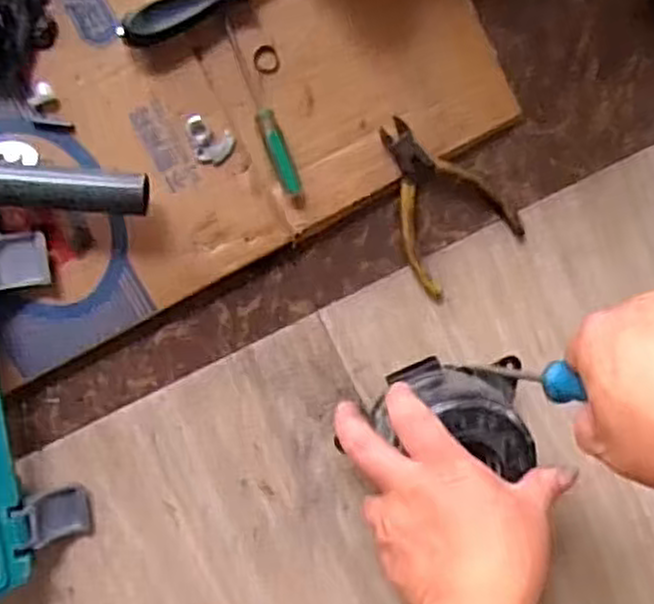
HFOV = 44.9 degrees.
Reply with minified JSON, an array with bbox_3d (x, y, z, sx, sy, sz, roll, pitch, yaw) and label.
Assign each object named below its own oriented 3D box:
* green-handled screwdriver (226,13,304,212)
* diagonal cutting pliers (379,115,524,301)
[{"bbox_3d":[-0.039,-0.115,0.489,0.013,0.009,0.120,-22,98,-2],"label":"green-handled screwdriver"},{"bbox_3d":[0.068,-0.064,0.517,0.075,0.018,0.111,-43,98,1],"label":"diagonal cutting pliers"}]

